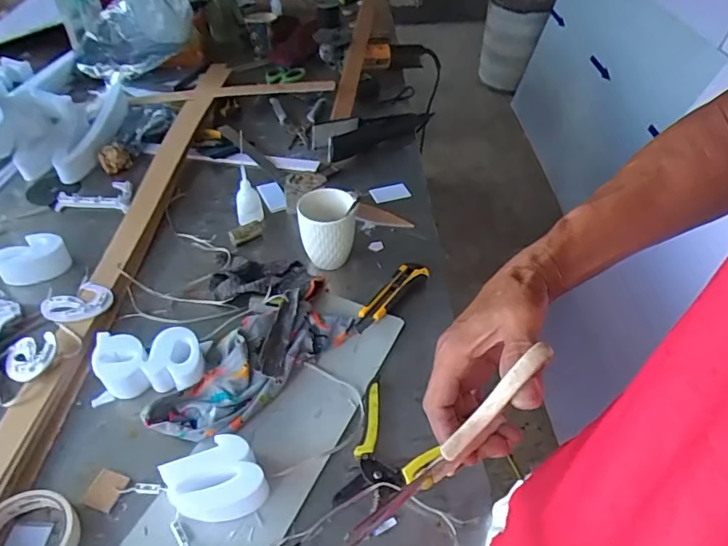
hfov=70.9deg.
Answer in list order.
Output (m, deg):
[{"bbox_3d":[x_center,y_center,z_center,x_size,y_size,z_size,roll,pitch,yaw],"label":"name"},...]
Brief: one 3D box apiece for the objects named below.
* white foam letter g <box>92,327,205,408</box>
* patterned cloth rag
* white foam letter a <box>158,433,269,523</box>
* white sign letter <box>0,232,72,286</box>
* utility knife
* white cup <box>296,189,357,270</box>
[{"bbox_3d":[-0.260,0.109,0.622,0.129,0.048,0.073,-3,44,-4],"label":"white foam letter g"},{"bbox_3d":[-0.132,0.101,0.627,0.107,0.049,0.264,34,53,29],"label":"patterned cloth rag"},{"bbox_3d":[-0.148,0.210,0.512,0.084,0.043,0.071,-27,51,-26],"label":"white foam letter a"},{"bbox_3d":[-0.486,-0.020,0.750,0.053,0.051,0.087,27,50,24],"label":"white sign letter"},{"bbox_3d":[0.034,0.033,0.718,0.036,0.023,0.148,31,52,27],"label":"utility knife"},{"bbox_3d":[-0.054,-0.059,0.754,0.078,0.104,0.079,1,44,-1],"label":"white cup"}]

